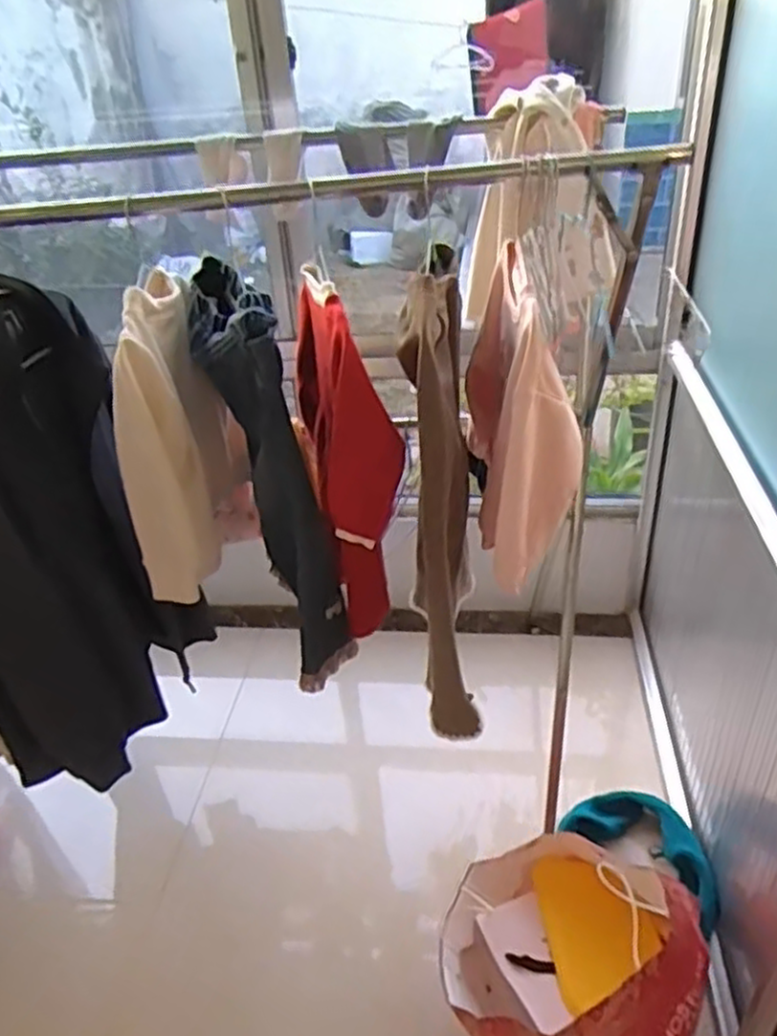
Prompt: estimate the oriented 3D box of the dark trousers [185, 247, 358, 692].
[{"bbox_3d":[-0.161,-0.054,1.101,0.114,0.625,0.202,-25,19,-29],"label":"dark trousers"}]

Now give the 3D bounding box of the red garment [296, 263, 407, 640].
[{"bbox_3d":[-0.057,-0.094,1.125,0.102,0.503,0.277,-9,35,-9],"label":"red garment"}]

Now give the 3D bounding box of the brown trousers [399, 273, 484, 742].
[{"bbox_3d":[0.080,-0.027,1.142,0.105,0.649,0.336,-1,34,3],"label":"brown trousers"}]

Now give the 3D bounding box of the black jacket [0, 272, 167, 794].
[{"bbox_3d":[-0.554,0.035,1.203,0.247,0.721,0.370,-6,34,-5],"label":"black jacket"}]

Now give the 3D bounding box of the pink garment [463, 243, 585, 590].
[{"bbox_3d":[0.189,-0.160,1.070,0.128,0.348,0.340,-1,34,3],"label":"pink garment"}]

